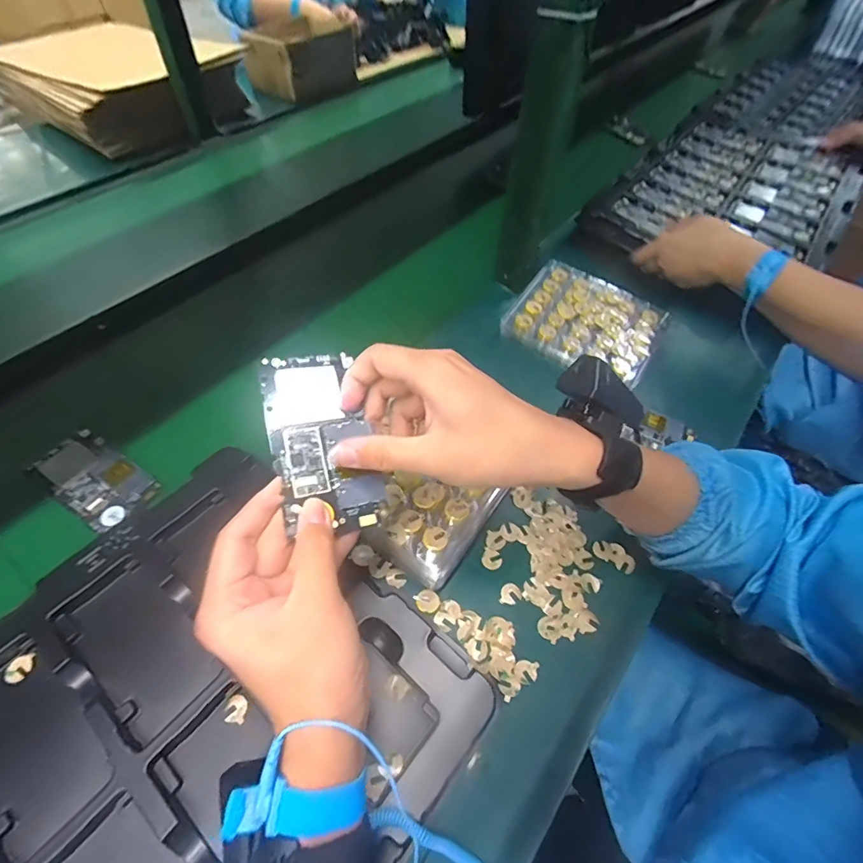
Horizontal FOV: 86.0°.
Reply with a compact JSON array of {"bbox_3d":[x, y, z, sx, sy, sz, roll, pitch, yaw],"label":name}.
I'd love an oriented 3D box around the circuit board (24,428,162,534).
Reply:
[{"bbox_3d":[-0.332,0.045,0.453,0.124,0.008,0.065,29,58,18],"label":"circuit board"}]

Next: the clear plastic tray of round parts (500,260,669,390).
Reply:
[{"bbox_3d":[0.191,-0.140,0.573,0.170,0.027,0.136,27,57,16],"label":"clear plastic tray of round parts"}]

